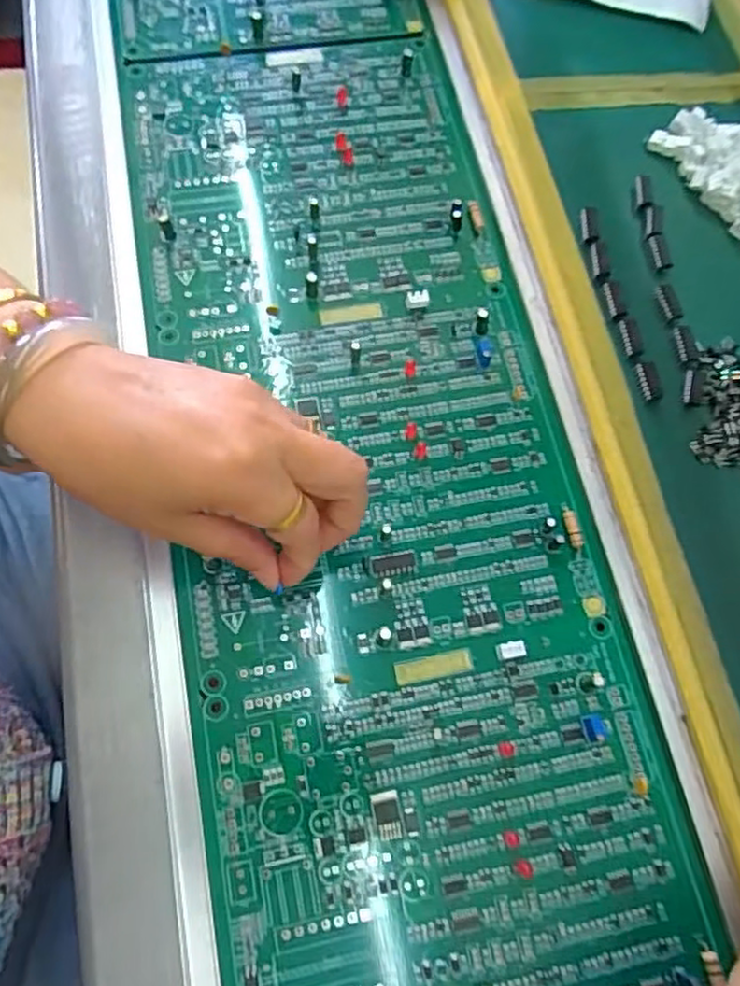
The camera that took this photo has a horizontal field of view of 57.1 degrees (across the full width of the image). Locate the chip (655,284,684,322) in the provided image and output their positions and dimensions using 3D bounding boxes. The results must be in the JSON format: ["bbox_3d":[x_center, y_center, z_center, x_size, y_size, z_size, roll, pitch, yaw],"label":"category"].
[{"bbox_3d":[0.149,-0.095,0.341,0.007,0.006,0.021,-13,70,-8],"label":"chip"}]

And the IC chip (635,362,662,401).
[{"bbox_3d":[0.133,-0.053,0.324,0.008,0.006,0.020,-5,69,-6],"label":"IC chip"}]

